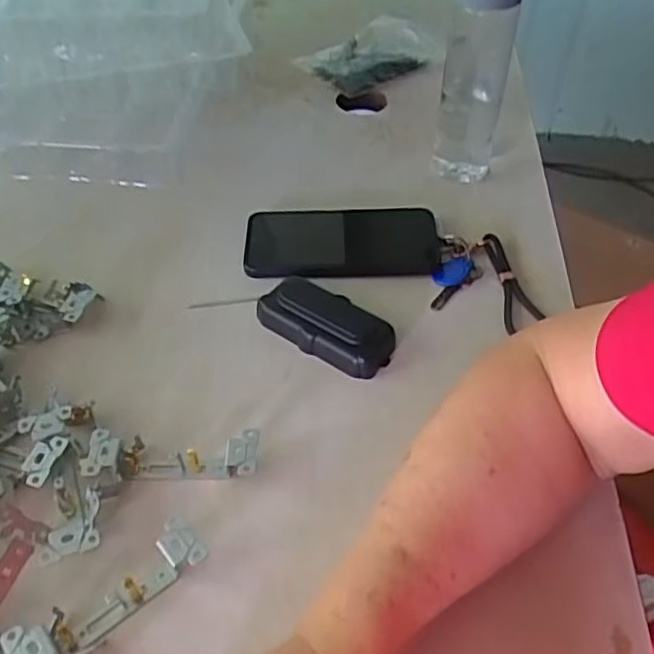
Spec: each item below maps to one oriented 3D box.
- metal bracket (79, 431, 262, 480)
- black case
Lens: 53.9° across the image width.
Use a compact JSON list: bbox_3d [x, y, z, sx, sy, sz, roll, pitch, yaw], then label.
[{"bbox_3d":[-0.096,0.083,0.407,0.104,0.030,0.029,0,47,-2],"label":"metal bracket"},{"bbox_3d":[0.000,-0.005,0.489,0.104,0.024,0.053,28,53,23],"label":"black case"}]

